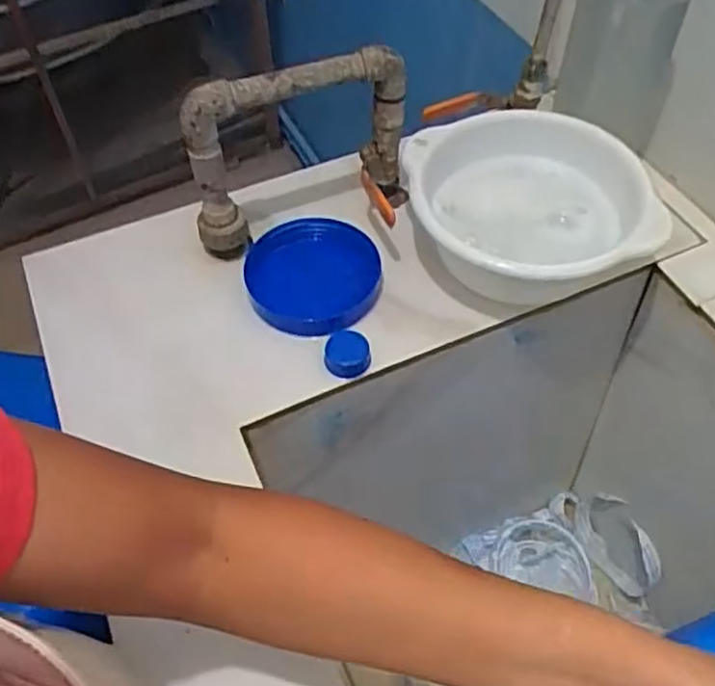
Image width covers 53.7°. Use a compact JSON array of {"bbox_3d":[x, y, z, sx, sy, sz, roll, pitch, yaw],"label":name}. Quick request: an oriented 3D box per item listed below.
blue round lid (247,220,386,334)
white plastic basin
[{"bbox_3d":[-0.039,-0.060,0.645,0.119,0.025,0.121,-1,54,1],"label":"blue round lid"},{"bbox_3d":[0.149,-0.117,0.644,0.201,0.085,0.203,-1,54,1],"label":"white plastic basin"}]

